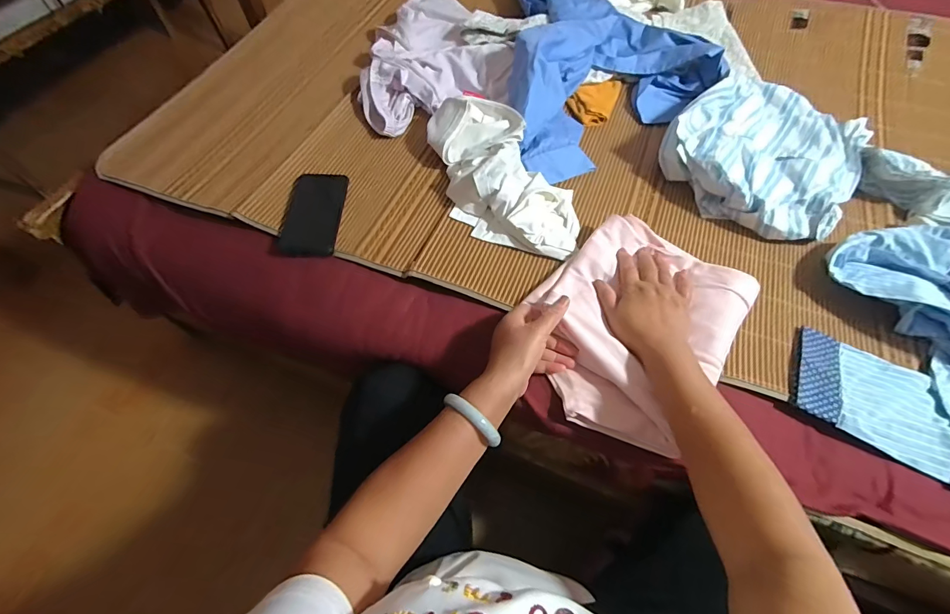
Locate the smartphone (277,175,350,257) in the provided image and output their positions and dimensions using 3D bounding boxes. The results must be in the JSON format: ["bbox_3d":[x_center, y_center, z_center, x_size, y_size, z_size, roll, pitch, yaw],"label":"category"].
[{"bbox_3d":[-0.245,-0.147,0.624,0.083,0.013,0.165,0,62,-1],"label":"smartphone"}]

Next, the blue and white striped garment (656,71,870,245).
[{"bbox_3d":[0.480,-0.265,0.667,0.262,0.079,0.322,36,67,17],"label":"blue and white striped garment"}]

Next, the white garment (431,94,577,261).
[{"bbox_3d":[0.035,-0.202,0.630,0.167,0.066,0.331,-29,66,-15],"label":"white garment"}]

